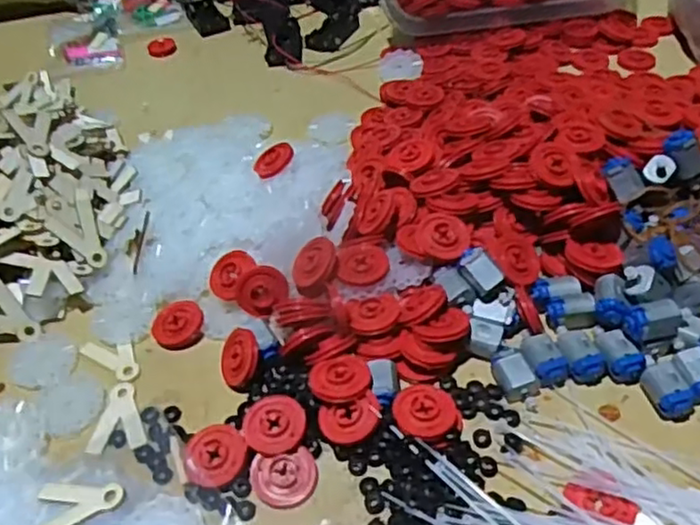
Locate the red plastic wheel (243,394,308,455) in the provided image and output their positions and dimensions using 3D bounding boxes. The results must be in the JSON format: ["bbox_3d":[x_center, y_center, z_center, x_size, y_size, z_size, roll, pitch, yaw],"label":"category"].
[{"bbox_3d":[-0.039,0.086,0.357,0.032,0.008,0.032,-1,60,2],"label":"red plastic wheel"}]

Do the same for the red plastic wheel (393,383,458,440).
[{"bbox_3d":[0.039,0.079,0.356,0.031,0.012,0.029,-3,45,3],"label":"red plastic wheel"}]

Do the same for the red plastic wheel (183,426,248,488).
[{"bbox_3d":[-0.069,0.100,0.350,0.032,0.004,0.031,-3,66,6],"label":"red plastic wheel"}]

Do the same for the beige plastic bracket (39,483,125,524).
[{"bbox_3d":[-0.136,0.120,0.341,0.043,0.004,0.031,-13,45,-8],"label":"beige plastic bracket"}]

